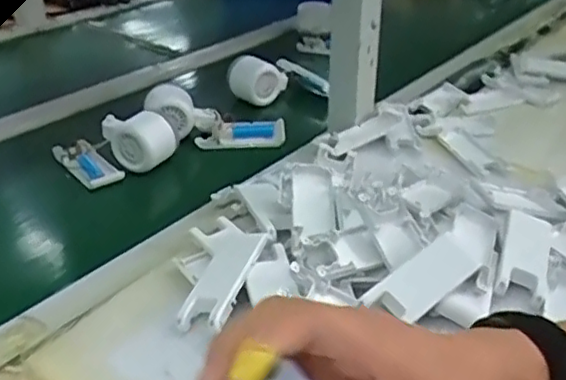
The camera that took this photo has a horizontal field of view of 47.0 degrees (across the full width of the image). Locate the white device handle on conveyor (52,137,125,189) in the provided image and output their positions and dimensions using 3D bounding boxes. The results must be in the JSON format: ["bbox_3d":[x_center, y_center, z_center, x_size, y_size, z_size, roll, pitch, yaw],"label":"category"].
[{"bbox_3d":[-0.216,-0.031,0.714,0.091,0.014,0.040,31,52,31],"label":"white device handle on conveyor"}]

